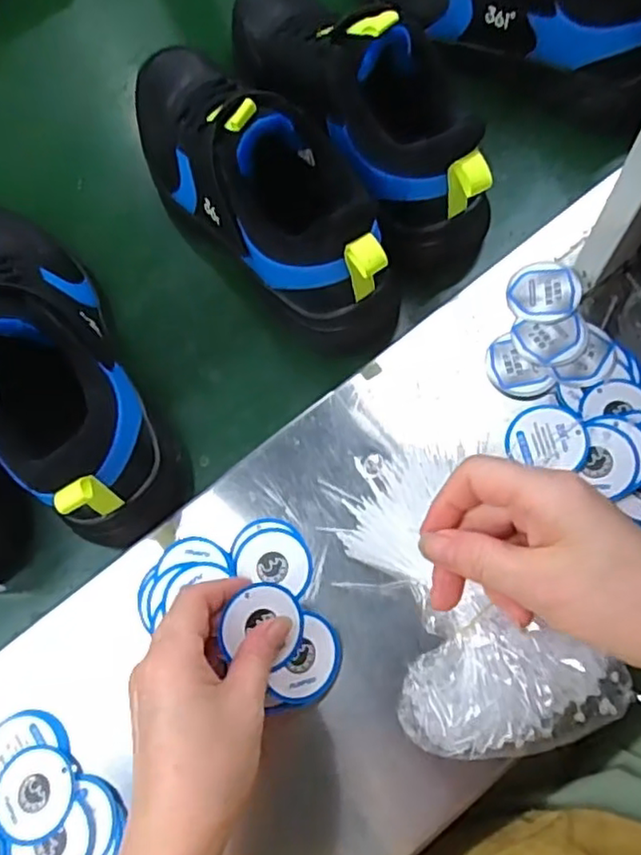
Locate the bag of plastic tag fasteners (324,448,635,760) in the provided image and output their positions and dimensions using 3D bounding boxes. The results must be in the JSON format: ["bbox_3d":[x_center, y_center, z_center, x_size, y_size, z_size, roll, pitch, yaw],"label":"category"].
[{"bbox_3d":[0.077,0.094,0.367,0.110,0.032,0.182,-25,61,-6],"label":"bag of plastic tag fasteners"}]

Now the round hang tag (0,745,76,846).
[{"bbox_3d":[-0.165,0.211,0.367,0.048,0.004,0.047,-3,65,7],"label":"round hang tag"}]

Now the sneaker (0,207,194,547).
[{"bbox_3d":[-0.185,-0.069,0.425,0.091,0.120,0.295,-32,74,-8],"label":"sneaker"}]

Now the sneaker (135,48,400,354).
[{"bbox_3d":[-0.056,-0.181,0.452,0.104,0.130,0.279,-40,76,-10],"label":"sneaker"}]

